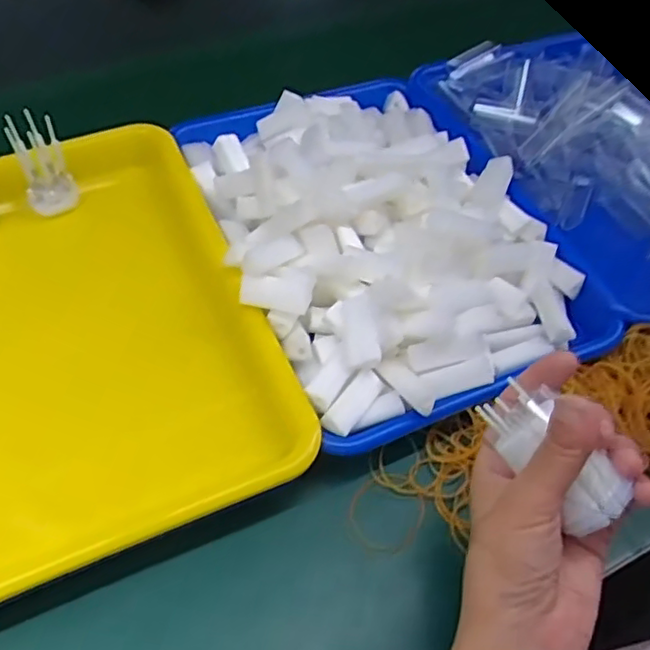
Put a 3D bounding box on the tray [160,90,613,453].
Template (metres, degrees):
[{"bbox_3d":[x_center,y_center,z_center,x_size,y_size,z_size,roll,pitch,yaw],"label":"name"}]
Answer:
[{"bbox_3d":[0.040,-0.078,0.489,0.231,0.060,0.318,-19,56,-17],"label":"tray"}]

